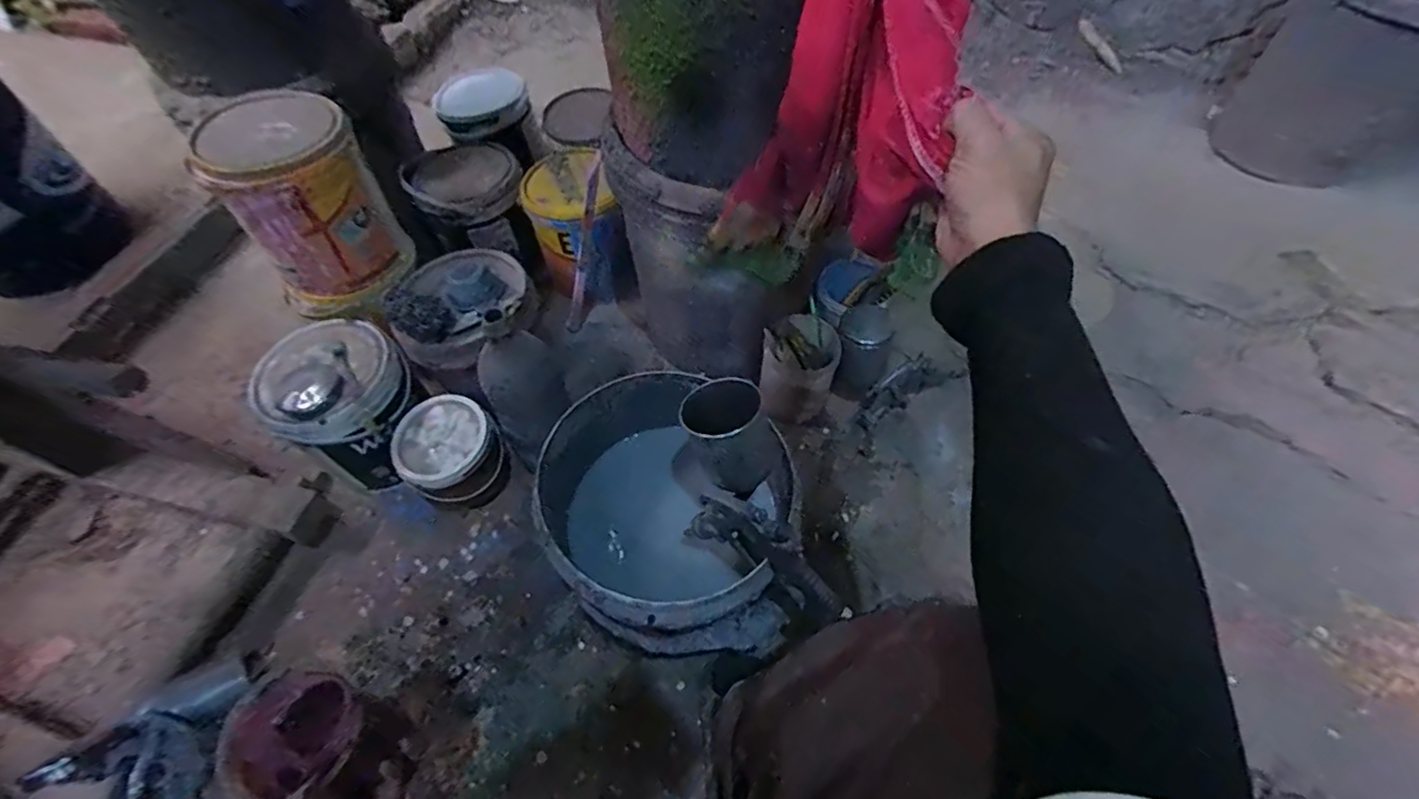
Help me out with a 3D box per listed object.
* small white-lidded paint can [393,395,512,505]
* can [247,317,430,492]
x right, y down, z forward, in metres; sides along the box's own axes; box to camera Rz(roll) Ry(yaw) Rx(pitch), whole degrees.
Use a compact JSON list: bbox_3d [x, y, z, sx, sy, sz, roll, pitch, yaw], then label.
[{"bbox_3d":[-0.359,0.077,0.837,0.126,0.120,0.129,-2,58,3],"label":"small white-lidded paint can"},{"bbox_3d":[-0.506,0.007,0.853,0.179,0.180,0.169,-2,58,3],"label":"can"}]

